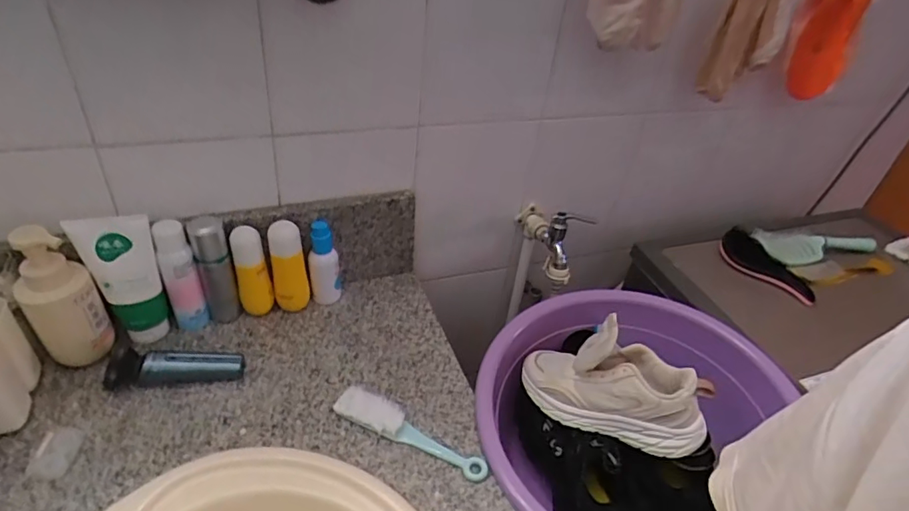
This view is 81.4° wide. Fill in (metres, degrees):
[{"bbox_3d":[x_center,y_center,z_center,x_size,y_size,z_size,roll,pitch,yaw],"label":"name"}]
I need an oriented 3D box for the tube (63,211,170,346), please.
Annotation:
[{"bbox_3d":[-0.423,0.030,0.684,0.077,0.184,0.044,-22,47,-32],"label":"tube"}]

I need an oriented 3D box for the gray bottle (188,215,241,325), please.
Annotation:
[{"bbox_3d":[-0.336,0.023,0.744,0.044,0.164,0.043,-14,43,-25],"label":"gray bottle"}]

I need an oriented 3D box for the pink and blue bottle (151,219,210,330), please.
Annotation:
[{"bbox_3d":[-0.375,0.031,0.724,0.043,0.168,0.035,-14,43,-25],"label":"pink and blue bottle"}]

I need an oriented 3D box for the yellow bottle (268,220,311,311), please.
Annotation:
[{"bbox_3d":[-0.243,0.014,0.773,0.050,0.153,0.043,-11,37,-22],"label":"yellow bottle"}]

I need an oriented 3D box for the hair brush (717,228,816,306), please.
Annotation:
[{"bbox_3d":[0.543,0.020,0.920,0.168,0.032,0.088,37,45,12],"label":"hair brush"}]

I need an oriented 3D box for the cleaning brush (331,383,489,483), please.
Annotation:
[{"bbox_3d":[-0.054,0.216,0.656,0.207,0.023,0.048,22,40,17],"label":"cleaning brush"}]

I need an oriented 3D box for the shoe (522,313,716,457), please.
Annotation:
[{"bbox_3d":[0.215,0.171,0.710,0.236,0.116,0.105,19,39,13],"label":"shoe"}]

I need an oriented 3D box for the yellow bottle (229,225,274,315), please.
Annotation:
[{"bbox_3d":[-0.290,0.025,0.763,0.046,0.145,0.032,-8,41,-19],"label":"yellow bottle"}]

